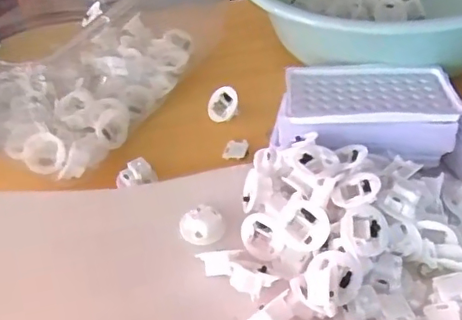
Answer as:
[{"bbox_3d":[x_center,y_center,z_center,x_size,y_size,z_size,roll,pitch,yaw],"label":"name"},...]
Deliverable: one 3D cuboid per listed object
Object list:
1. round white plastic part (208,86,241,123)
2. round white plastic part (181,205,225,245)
[{"bbox_3d":[-0.004,-0.049,0.508,0.030,0.017,0.031,-6,76,25],"label":"round white plastic part"},{"bbox_3d":[-0.021,0.046,0.400,0.030,0.017,0.024,7,46,11],"label":"round white plastic part"}]

